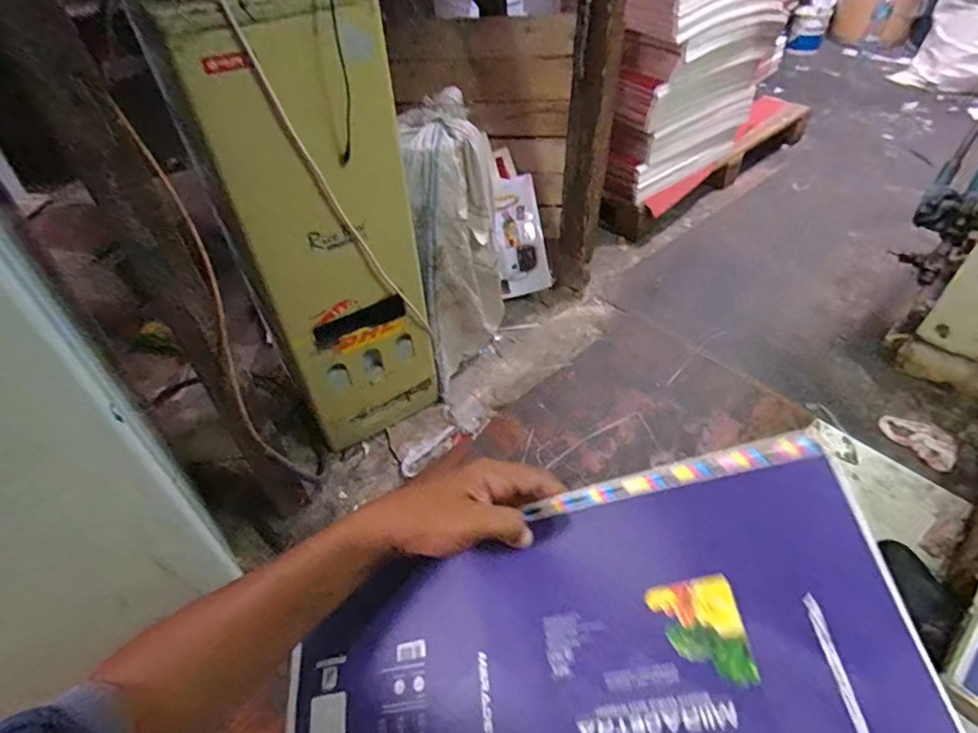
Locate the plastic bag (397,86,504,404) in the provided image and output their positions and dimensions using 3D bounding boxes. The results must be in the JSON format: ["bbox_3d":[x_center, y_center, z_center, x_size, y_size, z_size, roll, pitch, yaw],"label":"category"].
[{"bbox_3d":[-0.102,-0.242,1.194,0.184,0.588,0.245,29,54,31],"label":"plastic bag"}]

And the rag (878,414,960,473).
[{"bbox_3d":[0.918,0.153,1.136,0.108,0.016,0.151,-27,47,-21],"label":"rag"}]

